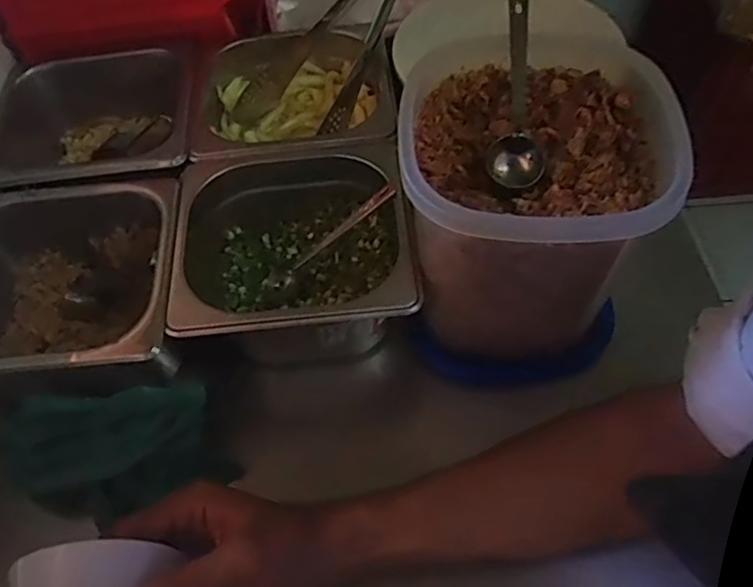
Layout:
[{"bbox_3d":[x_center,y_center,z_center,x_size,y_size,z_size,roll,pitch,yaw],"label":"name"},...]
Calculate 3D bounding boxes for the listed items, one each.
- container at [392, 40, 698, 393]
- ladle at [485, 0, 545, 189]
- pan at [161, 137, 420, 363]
[{"bbox_3d":[0.104,-0.051,0.443,0.155,0.193,0.163,1,57,3],"label":"container"},{"bbox_3d":[0.094,-0.131,0.405,0.034,0.033,0.136,5,70,6],"label":"ladle"},{"bbox_3d":[-0.064,-0.026,0.482,0.164,0.100,0.163,-8,57,-3],"label":"pan"}]

